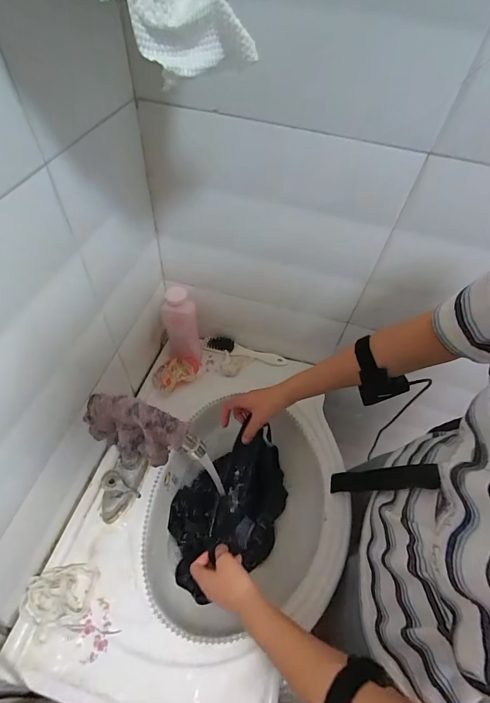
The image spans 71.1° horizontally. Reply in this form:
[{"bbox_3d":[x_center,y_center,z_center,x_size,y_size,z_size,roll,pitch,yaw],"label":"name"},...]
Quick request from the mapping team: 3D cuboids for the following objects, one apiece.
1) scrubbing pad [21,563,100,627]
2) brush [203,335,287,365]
[{"bbox_3d":[-0.264,0.339,0.482,0.093,0.027,0.067,-4,55,-7],"label":"scrubbing pad"},{"bbox_3d":[-0.002,-0.005,0.771,0.193,0.040,0.032,16,55,7],"label":"brush"}]

